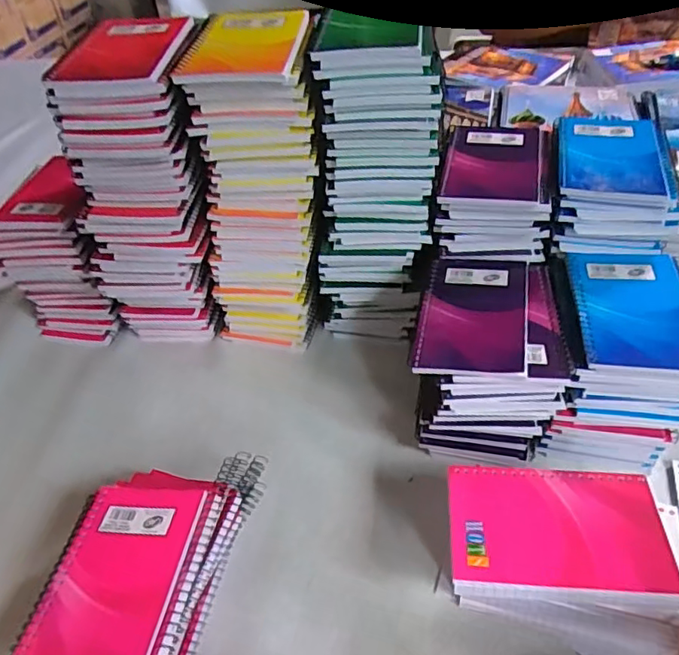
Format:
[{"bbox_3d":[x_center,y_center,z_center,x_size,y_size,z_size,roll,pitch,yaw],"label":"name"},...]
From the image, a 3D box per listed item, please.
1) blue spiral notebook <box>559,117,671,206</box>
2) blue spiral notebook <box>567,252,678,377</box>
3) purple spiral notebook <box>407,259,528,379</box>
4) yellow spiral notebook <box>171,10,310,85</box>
[{"bbox_3d":[0.231,-0.146,0.480,0.080,0.016,0.114,7,45,13],"label":"blue spiral notebook"},{"bbox_3d":[0.230,-0.015,0.428,0.090,0.011,0.127,4,44,9],"label":"blue spiral notebook"},{"bbox_3d":[0.107,-0.016,0.443,0.082,0.013,0.140,7,45,13],"label":"purple spiral notebook"},{"bbox_3d":[-0.071,-0.217,0.427,0.086,0.013,0.132,1,44,6],"label":"yellow spiral notebook"}]

